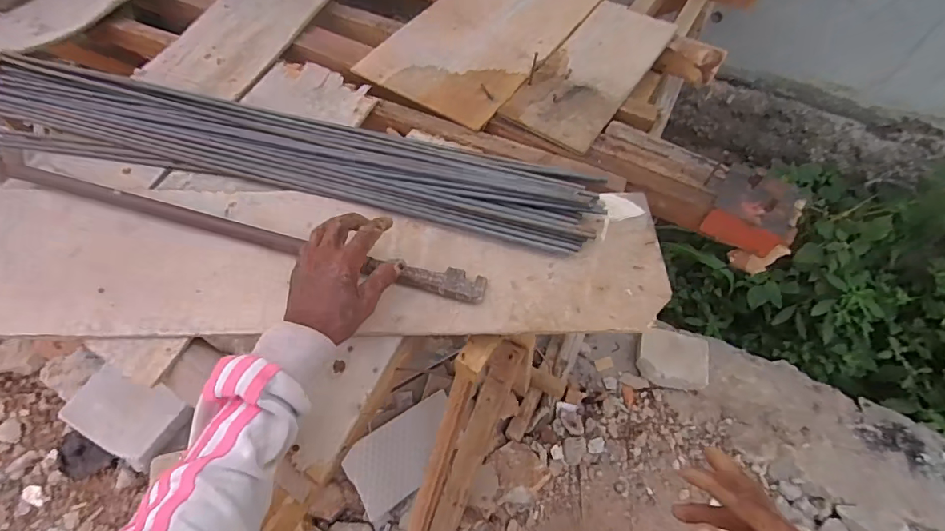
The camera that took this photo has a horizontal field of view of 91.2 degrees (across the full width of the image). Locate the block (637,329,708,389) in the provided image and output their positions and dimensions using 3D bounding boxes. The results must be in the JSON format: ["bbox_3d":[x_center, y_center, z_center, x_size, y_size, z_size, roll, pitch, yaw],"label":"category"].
[{"bbox_3d":[0.635,0.296,1.464,0.205,0.054,0.175,11,60,8],"label":"block"}]

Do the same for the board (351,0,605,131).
[{"bbox_3d":[0.068,-0.474,0.846,0.256,0.008,0.588,29,64,17],"label":"board"}]

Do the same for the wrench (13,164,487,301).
[{"bbox_3d":[-0.326,-0.057,0.596,0.707,0.025,0.037,14,59,11],"label":"wrench"}]

